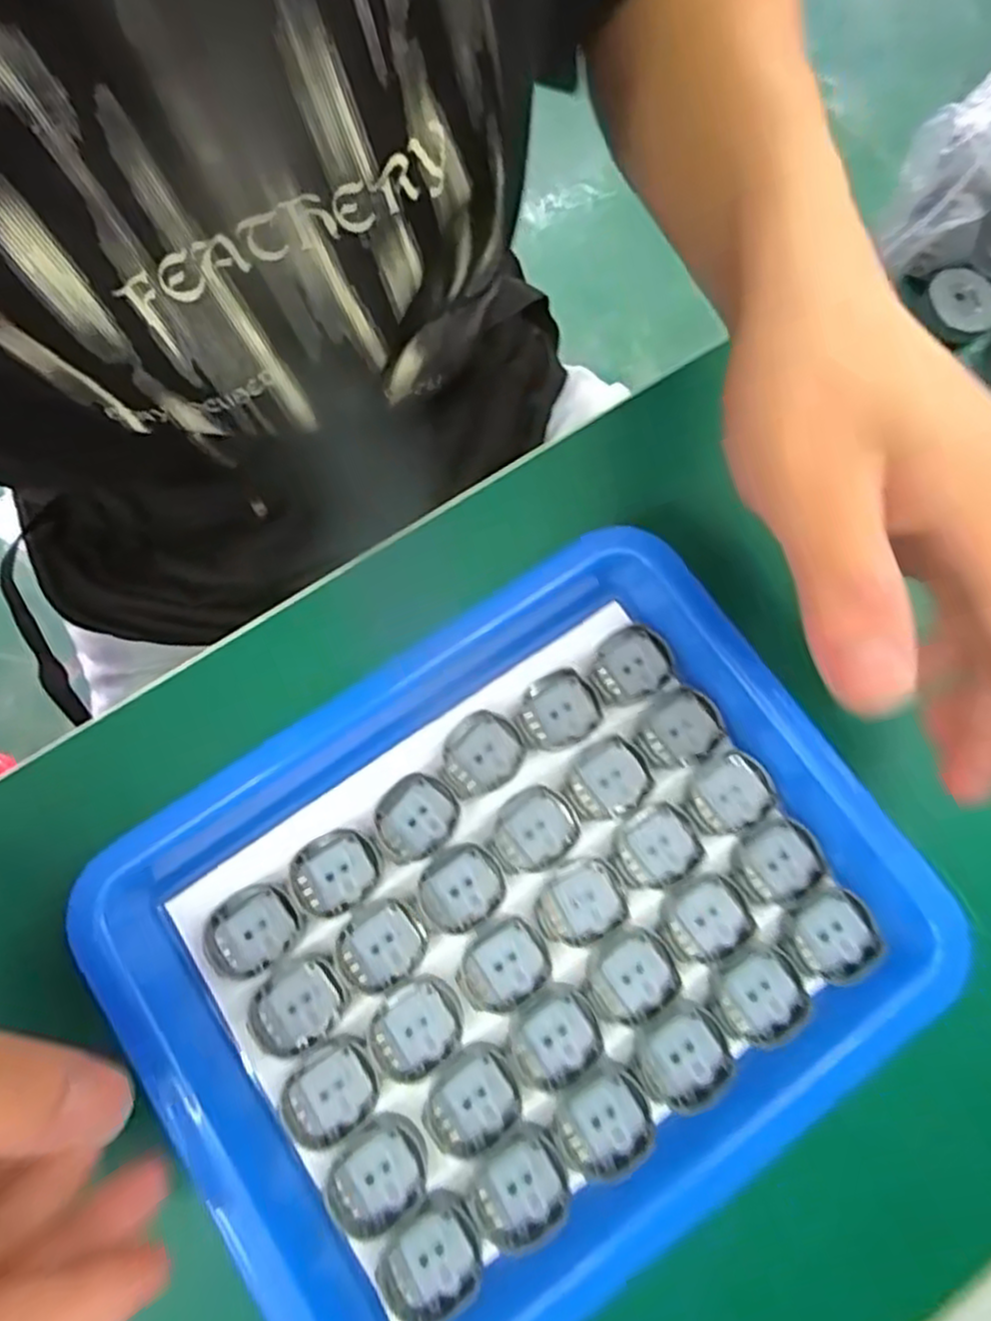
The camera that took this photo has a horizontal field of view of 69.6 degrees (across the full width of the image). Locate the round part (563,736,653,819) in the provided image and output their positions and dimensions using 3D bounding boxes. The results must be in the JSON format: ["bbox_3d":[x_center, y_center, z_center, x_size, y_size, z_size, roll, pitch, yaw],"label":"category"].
[{"bbox_3d":[0.037,0.040,0.232,0.027,0.004,0.024,-37,80,-9],"label":"round part"}]

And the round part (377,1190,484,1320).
[{"bbox_3d":[-0.018,0.167,0.196,0.030,0.007,0.025,-38,80,-9],"label":"round part"}]

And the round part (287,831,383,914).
[{"bbox_3d":[-0.050,0.066,0.223,0.026,0.004,0.023,-28,79,-7],"label":"round part"}]

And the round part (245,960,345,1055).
[{"bbox_3d":[-0.060,0.104,0.213,0.028,0.004,0.023,-25,78,-7],"label":"round part"}]

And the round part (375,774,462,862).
[{"bbox_3d":[-0.025,0.051,0.227,0.024,0.004,0.025,0,77,-1],"label":"round part"}]

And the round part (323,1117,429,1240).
[{"bbox_3d":[-0.034,0.148,0.204,0.029,0.004,0.026,-24,78,-6],"label":"round part"}]

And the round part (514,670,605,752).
[{"bbox_3d":[0.020,0.017,0.238,0.028,0.004,0.024,-27,79,-7],"label":"round part"}]

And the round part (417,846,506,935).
[{"bbox_3d":[-0.011,0.072,0.223,0.026,0.004,0.024,0,77,-1],"label":"round part"}]

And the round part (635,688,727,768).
[{"bbox_3d":[0.062,0.024,0.237,0.026,0.004,0.024,-42,81,-10],"label":"round part"}]

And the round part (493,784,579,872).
[{"bbox_3d":[0.013,0.055,0.227,0.025,0.004,0.024,0,77,-1],"label":"round part"}]

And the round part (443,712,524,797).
[{"bbox_3d":[-0.004,0.030,0.234,0.026,0.004,0.025,-19,78,-5],"label":"round part"}]

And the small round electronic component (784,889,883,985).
[{"bbox_3d":[0.105,0.087,0.221,0.026,0.006,0.025,-30,79,-8],"label":"small round electronic component"}]

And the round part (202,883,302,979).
[{"bbox_3d":[-0.075,0.083,0.218,0.029,0.004,0.024,-37,80,-9],"label":"round part"}]

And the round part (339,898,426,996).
[{"bbox_3d":[-0.036,0.088,0.218,0.023,0.004,0.027,43,80,9],"label":"round part"}]

